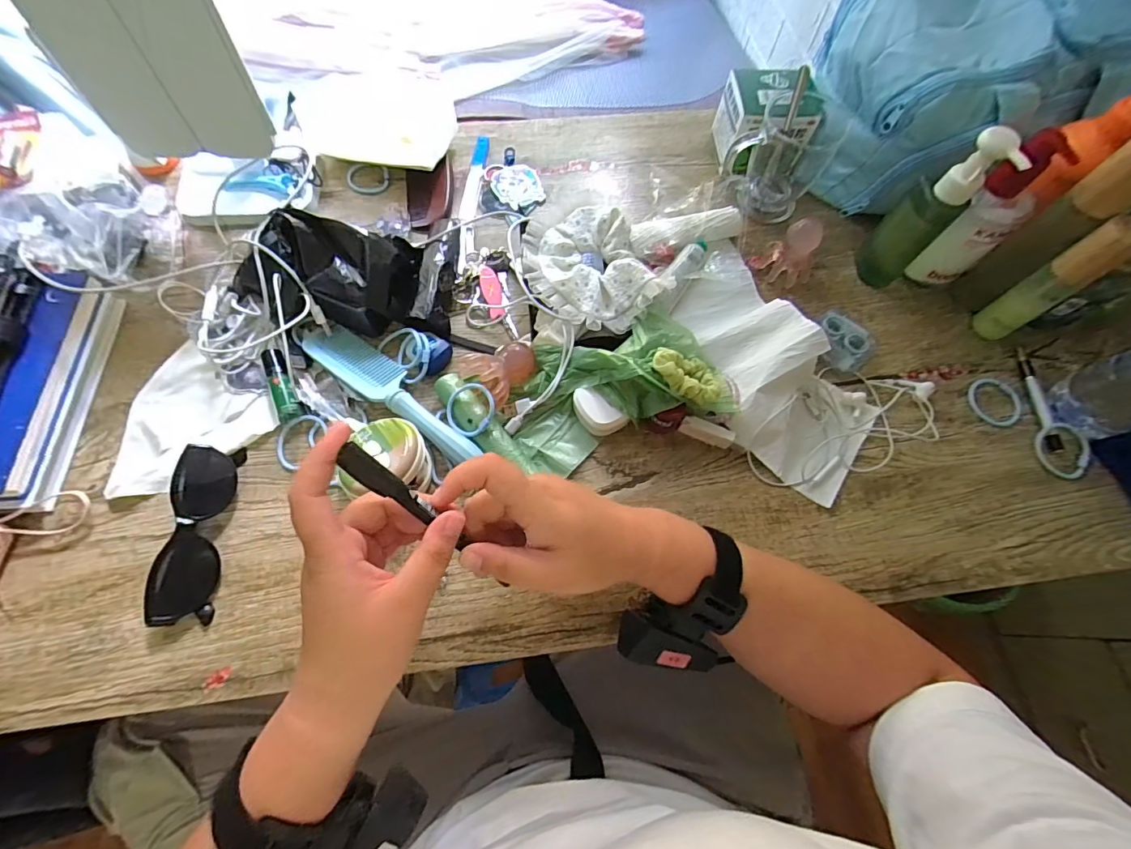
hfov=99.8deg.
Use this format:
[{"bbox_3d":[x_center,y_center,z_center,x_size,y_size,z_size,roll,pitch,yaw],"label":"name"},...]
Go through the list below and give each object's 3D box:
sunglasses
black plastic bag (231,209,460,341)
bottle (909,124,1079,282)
[{"bbox_3d":[-0.296,0.085,0.382,0.038,0.027,0.138,-1,68,-3],"label":"sunglasses"},{"bbox_3d":[-0.199,-0.157,0.456,0.174,0.071,0.135,1,68,-2],"label":"black plastic bag"},{"bbox_3d":[0.391,-0.191,0.441,0.054,0.140,0.047,-37,74,-15],"label":"bottle"}]

